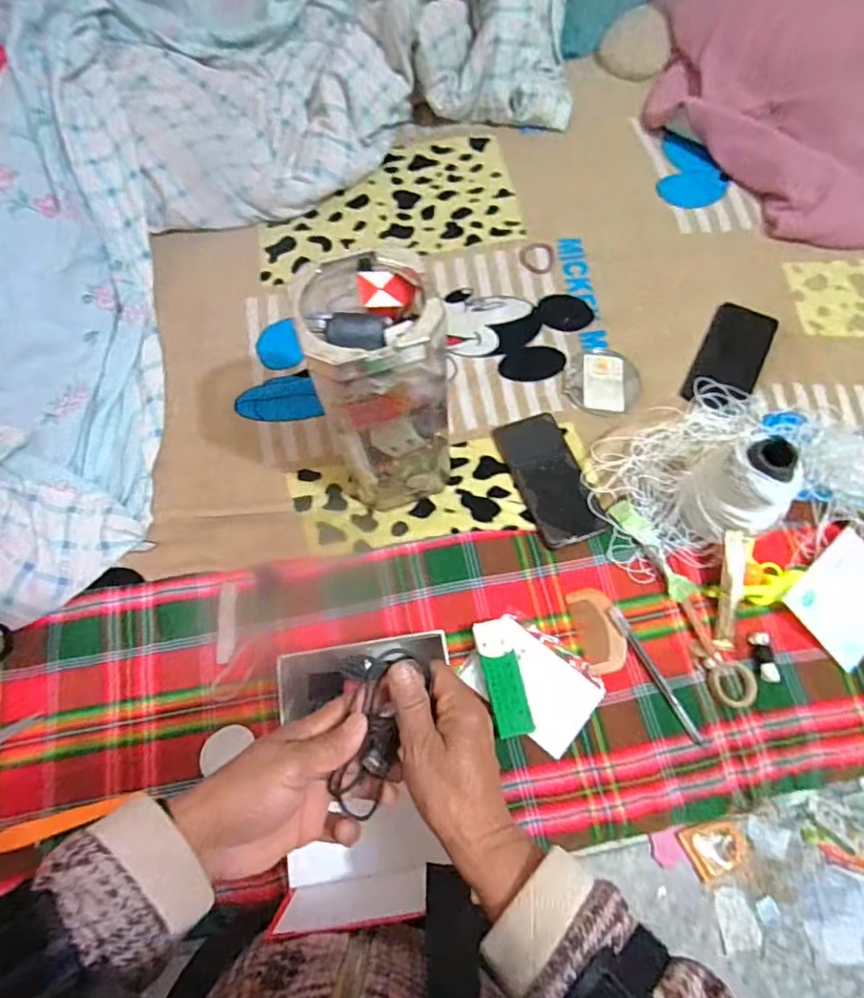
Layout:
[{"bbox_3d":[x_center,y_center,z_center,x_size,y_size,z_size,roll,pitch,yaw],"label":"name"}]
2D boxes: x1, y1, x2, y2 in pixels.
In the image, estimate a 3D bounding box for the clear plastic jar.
[{"bbox_3d":[-0.042,-0.100,0.534,0.113,0.262,0.130,-7,70,-2],"label":"clear plastic jar"}]

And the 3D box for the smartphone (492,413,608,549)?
[{"bbox_3d":[0.135,-0.026,0.640,0.075,0.012,0.162,-19,71,-6],"label":"smartphone"}]

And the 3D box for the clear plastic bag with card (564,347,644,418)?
[{"bbox_3d":[0.215,-0.145,0.695,0.090,0.011,0.087,22,72,9],"label":"clear plastic bag with card"}]

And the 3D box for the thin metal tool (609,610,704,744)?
[{"bbox_3d":[0.225,0.176,0.560,0.012,0.008,0.146,-27,72,-9],"label":"thin metal tool"}]

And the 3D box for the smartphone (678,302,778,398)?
[{"bbox_3d":[0.383,-0.182,0.706,0.079,0.009,0.163,27,72,10],"label":"smartphone"}]

